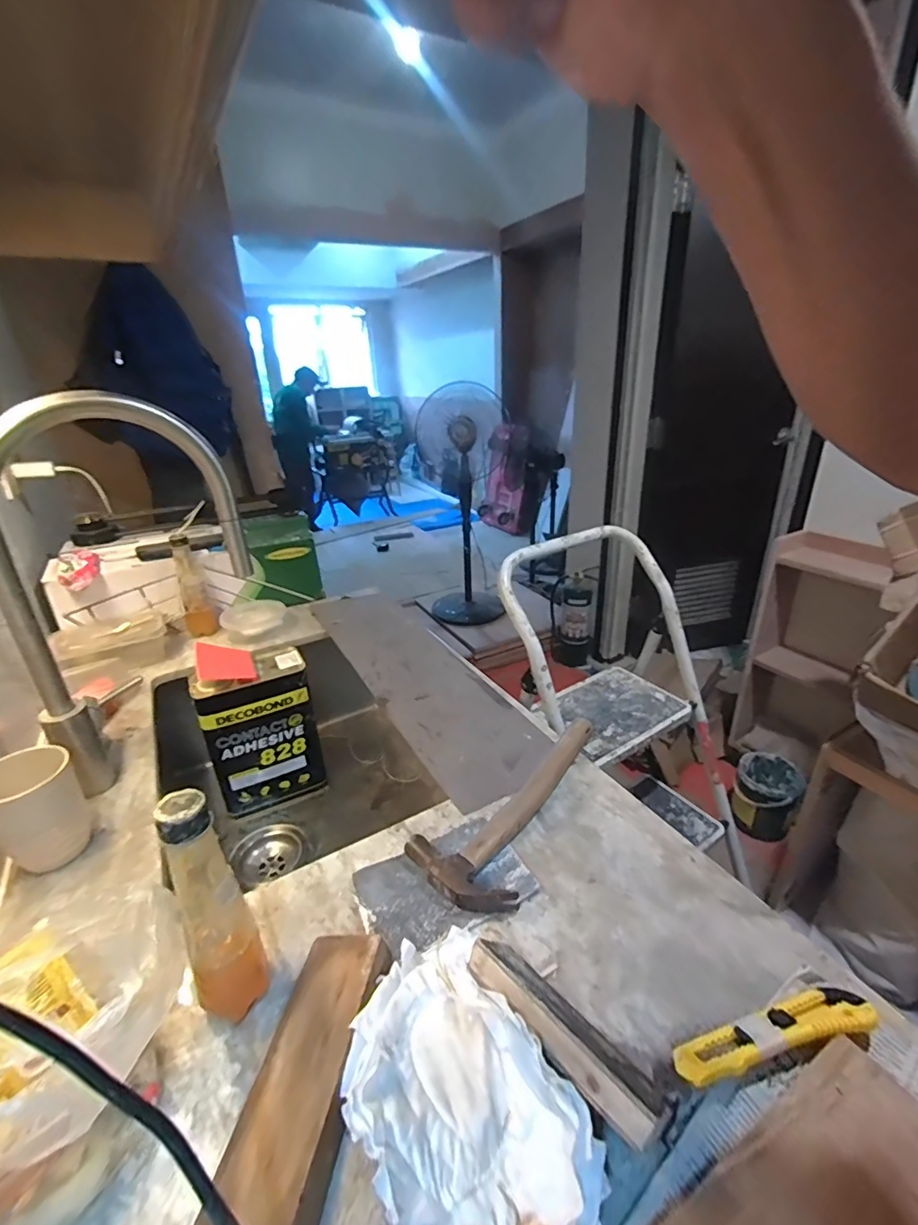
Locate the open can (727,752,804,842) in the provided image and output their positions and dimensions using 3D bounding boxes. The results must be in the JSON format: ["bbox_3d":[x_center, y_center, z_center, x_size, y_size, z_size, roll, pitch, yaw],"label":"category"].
[{"bbox_3d":[0.931,0.557,1.562,0.169,0.196,0.195,20,34,38],"label":"open can"}]

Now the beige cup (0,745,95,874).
[{"bbox_3d":[-0.407,0.190,0.498,0.069,0.107,0.077,-24,33,-37],"label":"beige cup"}]

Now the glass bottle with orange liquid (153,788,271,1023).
[{"bbox_3d":[-0.170,0.206,0.353,0.048,0.182,0.050,-22,32,-34],"label":"glass bottle with orange liquid"}]

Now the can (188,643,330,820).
[{"bbox_3d":[-0.322,0.178,0.835,0.159,0.262,0.103,-17,29,-27],"label":"can"}]

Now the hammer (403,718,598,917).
[{"bbox_3d":[0.059,0.195,0.554,0.110,0.025,0.271,13,30,29],"label":"hammer"}]

